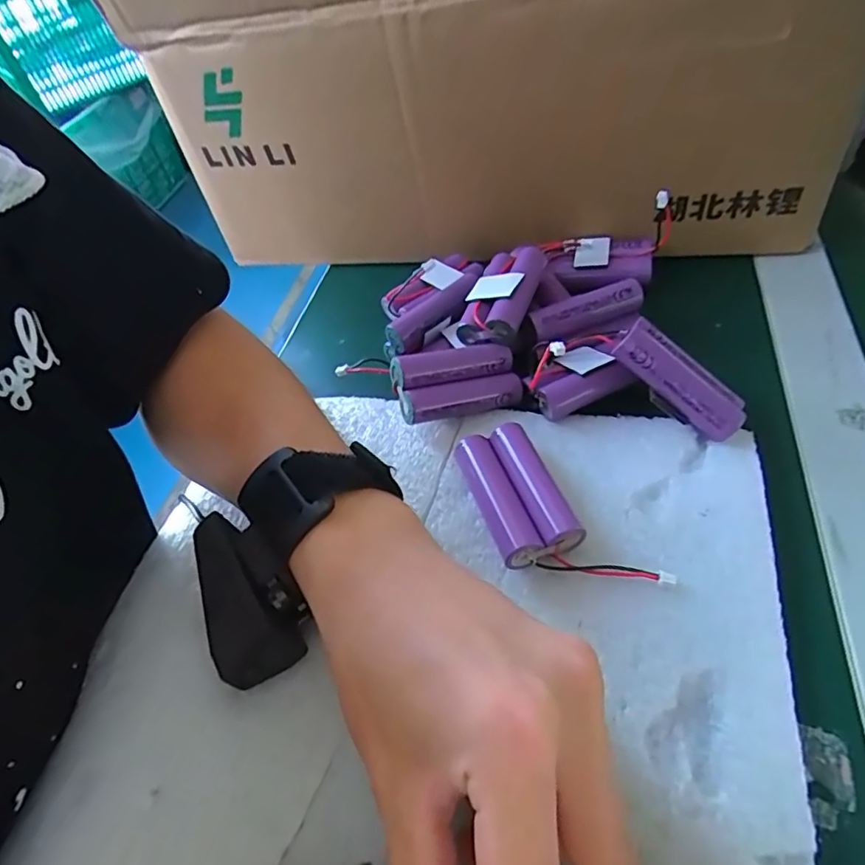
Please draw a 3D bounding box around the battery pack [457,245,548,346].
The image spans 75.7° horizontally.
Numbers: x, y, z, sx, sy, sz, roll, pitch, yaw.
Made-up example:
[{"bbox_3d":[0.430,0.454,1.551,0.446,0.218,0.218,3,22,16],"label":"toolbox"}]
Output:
[{"bbox_3d":[0.039,-0.081,0.318,0.036,0.024,0.070,10,53,20],"label":"battery pack"}]

